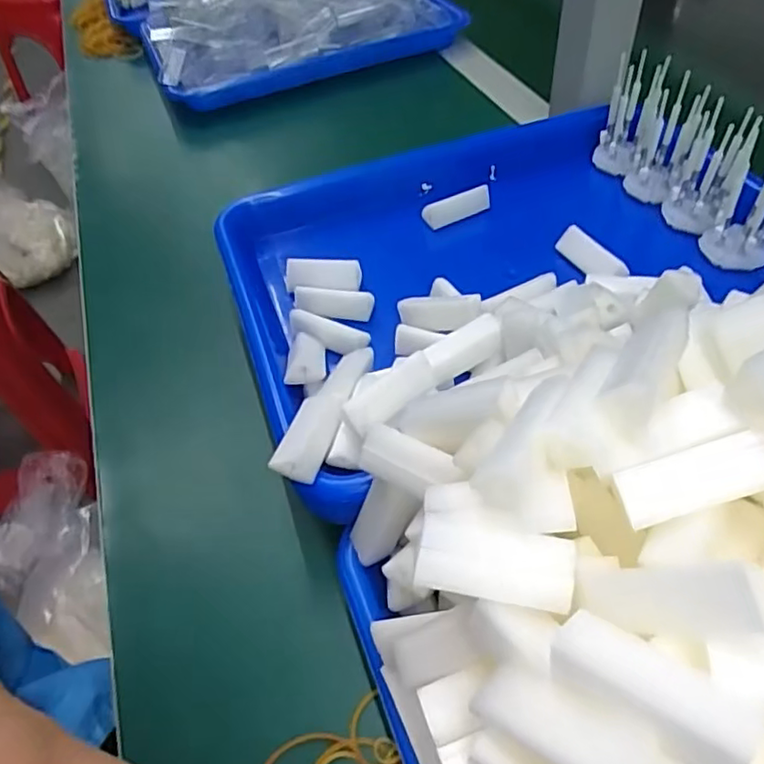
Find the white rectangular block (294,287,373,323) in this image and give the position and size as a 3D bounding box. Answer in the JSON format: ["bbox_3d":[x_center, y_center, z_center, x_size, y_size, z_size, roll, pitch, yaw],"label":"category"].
[{"bbox_3d":[-0.029,-0.047,0.364,0.047,0.017,0.009,6,51,10],"label":"white rectangular block"}]

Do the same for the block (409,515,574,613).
[{"bbox_3d":[0.033,0.051,0.176,0.044,0.012,0.020,6,50,8],"label":"block"}]

